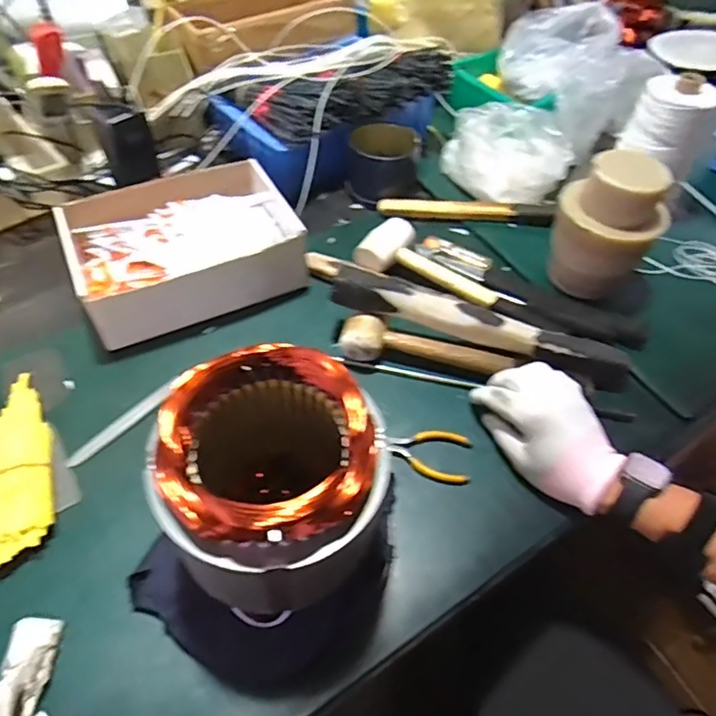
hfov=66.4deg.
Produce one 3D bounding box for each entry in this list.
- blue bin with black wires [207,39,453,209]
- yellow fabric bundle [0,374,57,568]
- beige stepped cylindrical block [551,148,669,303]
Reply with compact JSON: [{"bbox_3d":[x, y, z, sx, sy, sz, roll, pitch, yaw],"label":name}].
[{"bbox_3d":[-0.031,-0.376,0.802,0.317,0.122,0.236,-34,61,-25],"label":"blue bin with black wires"},{"bbox_3d":[-0.308,0.090,0.492,0.062,0.022,0.190,-13,54,-12],"label":"yellow fabric bundle"},{"bbox_3d":[0.274,-0.143,0.611,0.107,0.142,0.088,31,57,19],"label":"beige stepped cylindrical block"}]

